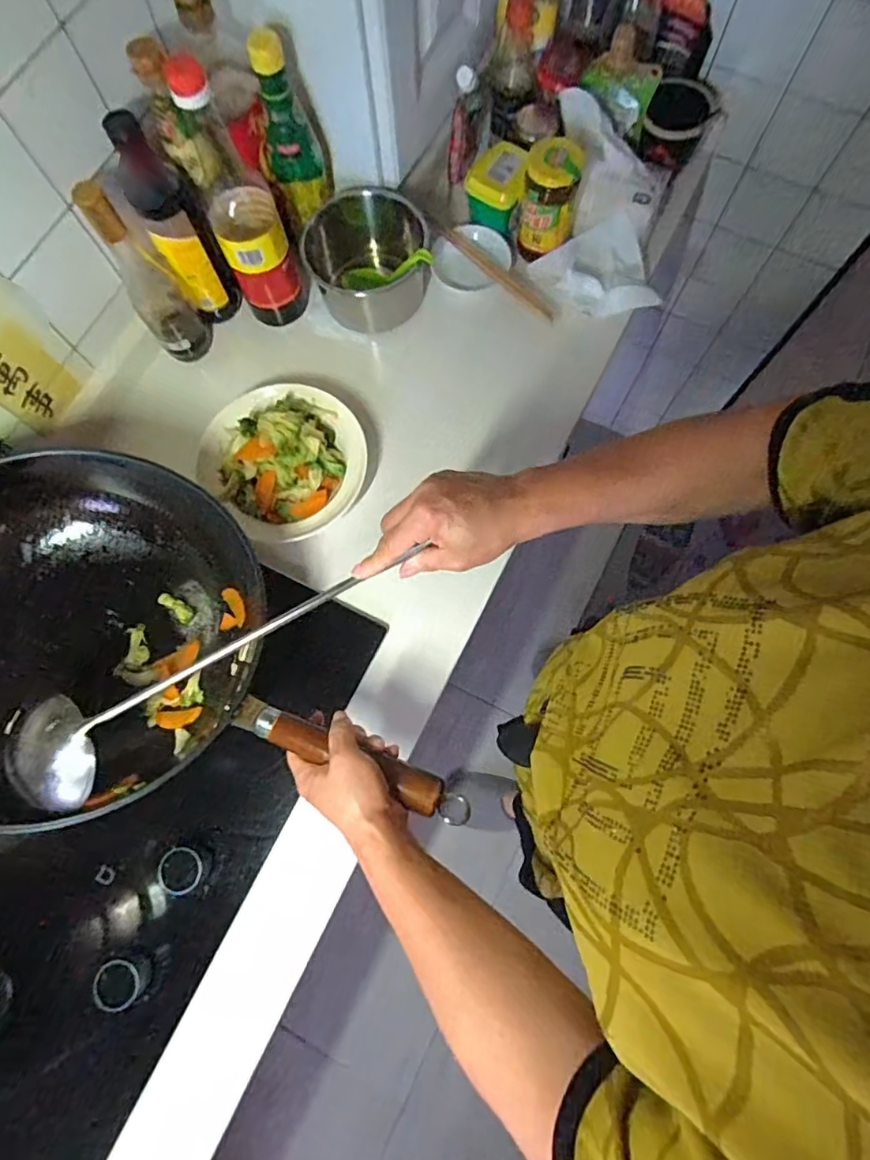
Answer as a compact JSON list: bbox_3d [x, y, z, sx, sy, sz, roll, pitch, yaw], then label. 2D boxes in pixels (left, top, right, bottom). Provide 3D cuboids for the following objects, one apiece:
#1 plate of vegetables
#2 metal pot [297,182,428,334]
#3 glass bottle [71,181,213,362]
[{"bbox_3d":[-0.171,-0.141,0.639,0.171,0.039,0.185,0,75,1],"label":"plate of vegetables"},{"bbox_3d":[-0.081,-0.396,0.696,0.128,0.104,0.138,0,75,1],"label":"metal pot"},{"bbox_3d":[-0.323,-0.336,0.637,0.062,0.210,0.058,-34,77,-7],"label":"glass bottle"}]

